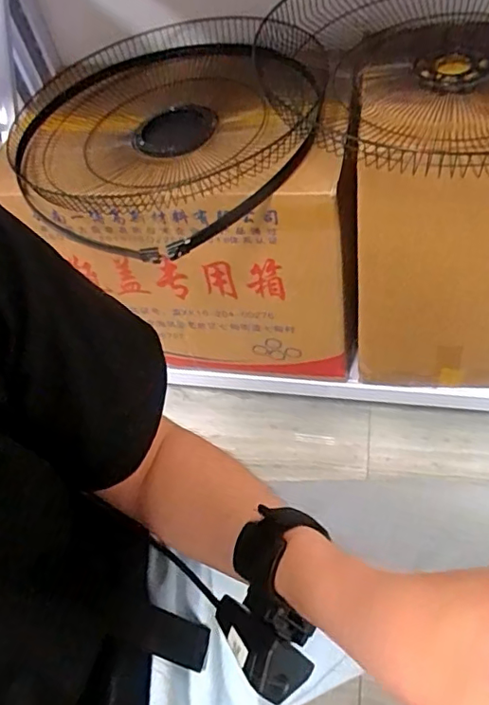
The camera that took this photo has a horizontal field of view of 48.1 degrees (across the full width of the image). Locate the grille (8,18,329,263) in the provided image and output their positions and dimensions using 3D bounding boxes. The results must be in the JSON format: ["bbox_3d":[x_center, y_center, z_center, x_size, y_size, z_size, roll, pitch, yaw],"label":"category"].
[{"bbox_3d":[-0.148,-0.373,0.866,0.538,0.095,0.542,9,55,12],"label":"grille"}]

